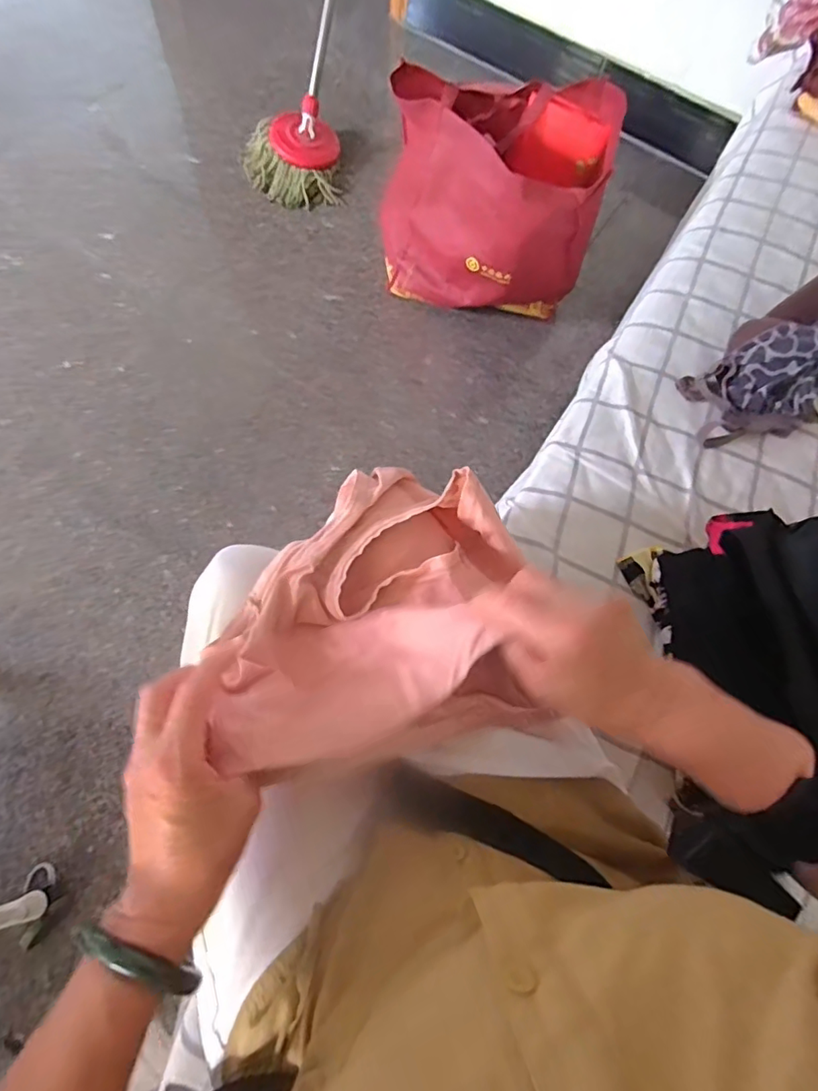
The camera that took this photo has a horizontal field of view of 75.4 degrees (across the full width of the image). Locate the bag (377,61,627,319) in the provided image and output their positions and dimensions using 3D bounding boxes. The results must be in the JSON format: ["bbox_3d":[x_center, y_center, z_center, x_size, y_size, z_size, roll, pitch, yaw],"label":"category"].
[{"bbox_3d":[0.153,-0.661,1.034,0.402,0.313,0.338,8,68,-3],"label":"bag"}]

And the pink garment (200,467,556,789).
[{"bbox_3d":[-0.019,0.034,0.373,0.231,0.085,0.206,-9,69,-6],"label":"pink garment"}]

